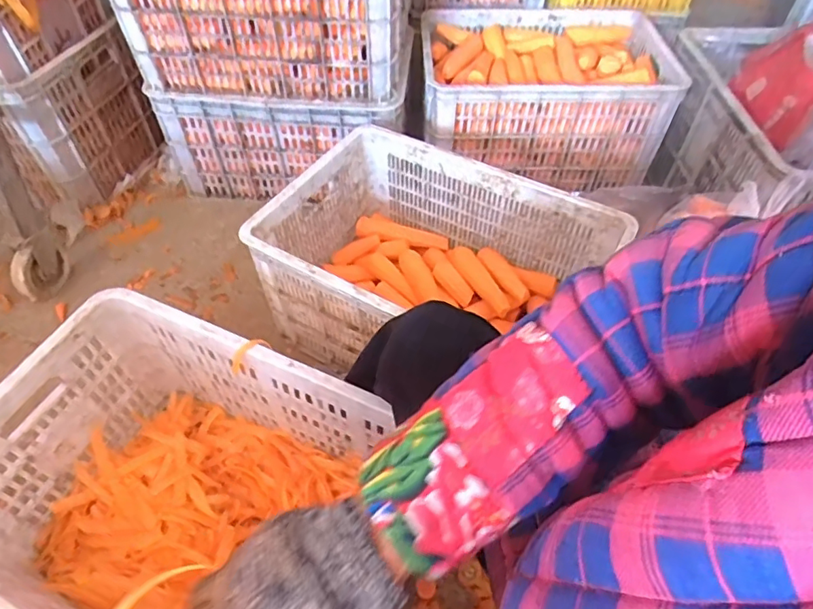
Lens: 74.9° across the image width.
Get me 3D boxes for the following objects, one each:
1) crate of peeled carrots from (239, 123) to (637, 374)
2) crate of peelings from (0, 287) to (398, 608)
[{"bbox_3d":[0.049,-0.052,0.902,0.522,0.226,0.345,24,55,17],"label":"crate of peeled carrots"},{"bbox_3d":[-0.263,0.264,0.685,0.500,0.280,0.347,20,54,15],"label":"crate of peelings"}]

